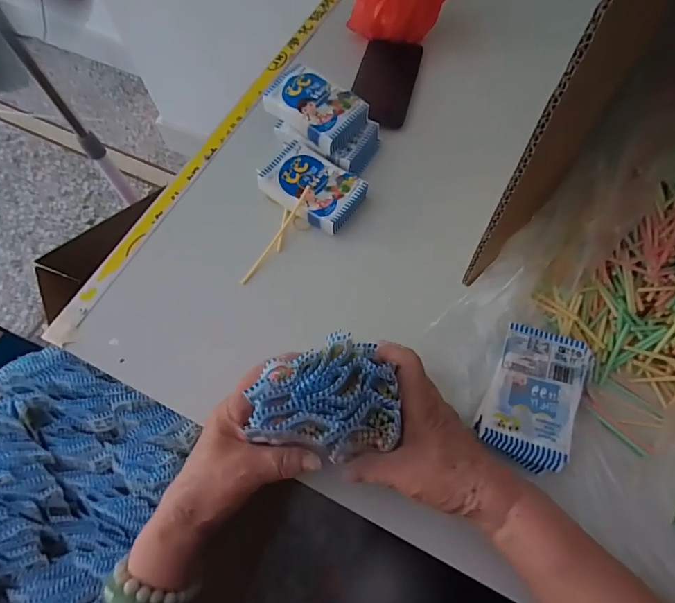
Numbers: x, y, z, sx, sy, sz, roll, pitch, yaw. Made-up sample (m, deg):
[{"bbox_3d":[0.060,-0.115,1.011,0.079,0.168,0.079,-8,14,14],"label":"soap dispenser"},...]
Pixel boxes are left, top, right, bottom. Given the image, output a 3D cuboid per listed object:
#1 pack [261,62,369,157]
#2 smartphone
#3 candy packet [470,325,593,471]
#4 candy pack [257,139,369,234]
[{"bbox_3d":[-0.026,-0.222,0.483,0.105,0.028,0.071,37,85,10],"label":"pack"},{"bbox_3d":[0.065,-0.291,0.555,0.077,0.007,0.152,12,67,7],"label":"smartphone"},{"bbox_3d":[0.170,0.081,0.365,0.073,0.023,0.113,23,68,11],"label":"candy packet"},{"bbox_3d":[-0.029,-0.126,0.470,0.106,0.027,0.074,35,71,16],"label":"candy pack"}]

